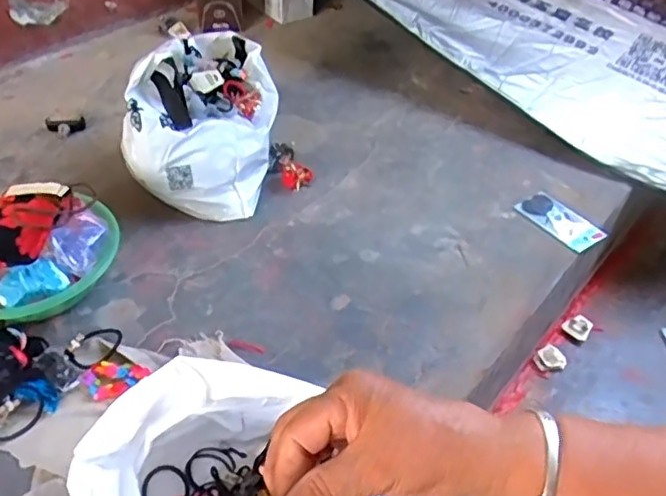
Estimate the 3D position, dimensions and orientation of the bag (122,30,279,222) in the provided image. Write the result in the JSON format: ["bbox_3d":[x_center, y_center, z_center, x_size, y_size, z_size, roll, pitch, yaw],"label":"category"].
[{"bbox_3d":[-0.200,-0.230,1.015,0.193,0.200,0.319,9,44,7],"label":"bag"}]

